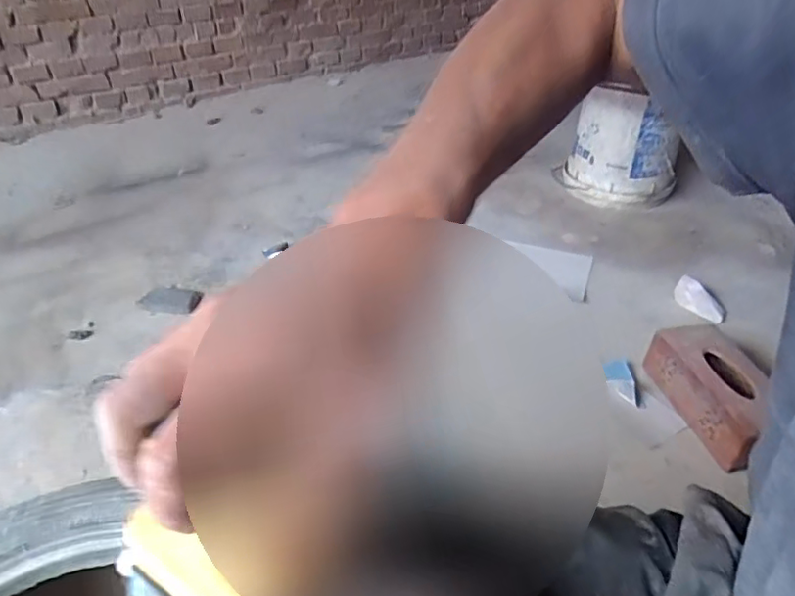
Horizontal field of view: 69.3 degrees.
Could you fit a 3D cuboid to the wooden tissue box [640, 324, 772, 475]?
[{"bbox_3d":[0.570,0.164,1.020,0.132,0.117,0.262,-8,37,-10],"label":"wooden tissue box"}]

